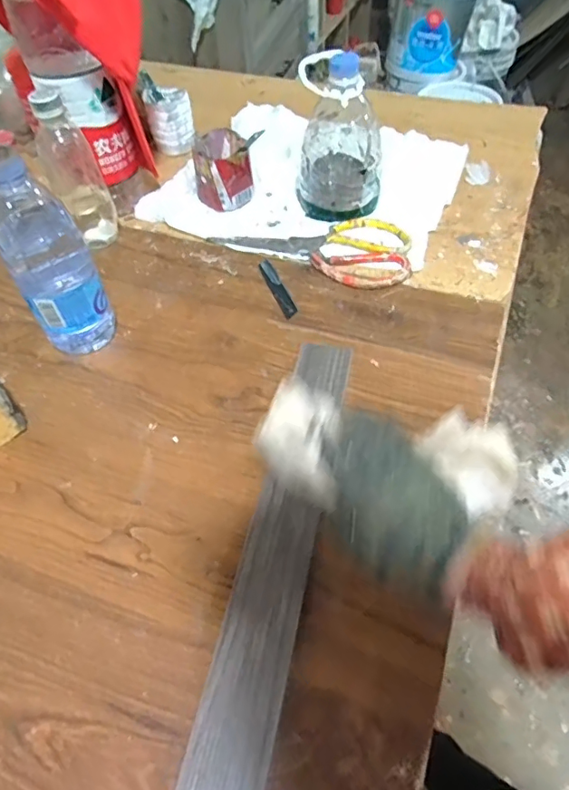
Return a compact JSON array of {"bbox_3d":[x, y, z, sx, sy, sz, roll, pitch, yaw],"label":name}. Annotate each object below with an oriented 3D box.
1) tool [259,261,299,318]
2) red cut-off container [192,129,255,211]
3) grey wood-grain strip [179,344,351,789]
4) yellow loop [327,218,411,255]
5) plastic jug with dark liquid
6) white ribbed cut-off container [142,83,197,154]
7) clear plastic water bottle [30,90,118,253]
[{"bbox_3d":[-0.008,-0.120,0.568,0.016,0.004,0.096,-19,56,-10],"label":"tool"},{"bbox_3d":[-0.080,-0.287,0.652,0.070,0.067,0.081,-13,55,-6],"label":"red cut-off container"},{"bbox_3d":[-0.032,0.215,0.303,0.049,0.015,0.649,9,54,10],"label":"grey wood-grain strip"},{"bbox_3d":[0.106,-0.194,0.608,0.093,0.009,0.060,17,57,15],"label":"yellow loop"},{"bbox_3d":[0.064,-0.297,0.588,0.098,0.160,0.085,5,55,6],"label":"plastic jug with dark liquid"},{"bbox_3d":[-0.165,-0.401,0.739,0.063,0.068,0.078,-16,55,-8],"label":"white ribbed cut-off container"},{"bbox_3d":[-0.238,-0.249,0.574,0.063,0.160,0.054,-24,57,-14],"label":"clear plastic water bottle"}]

